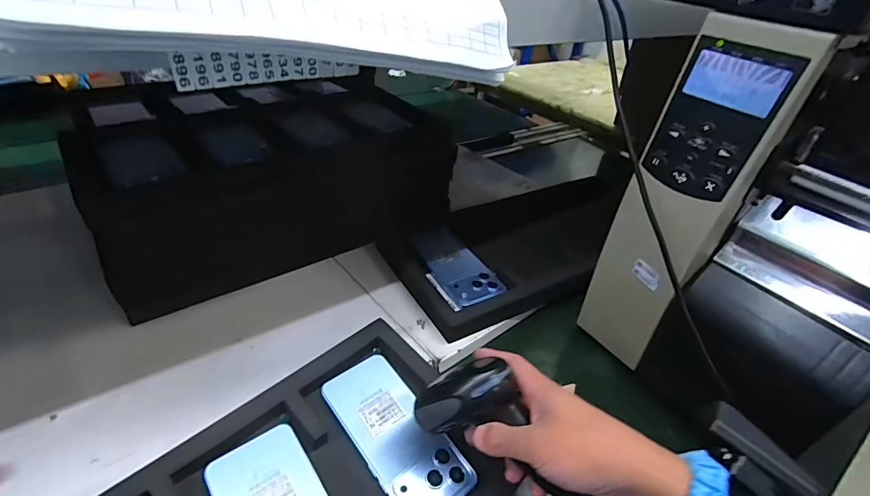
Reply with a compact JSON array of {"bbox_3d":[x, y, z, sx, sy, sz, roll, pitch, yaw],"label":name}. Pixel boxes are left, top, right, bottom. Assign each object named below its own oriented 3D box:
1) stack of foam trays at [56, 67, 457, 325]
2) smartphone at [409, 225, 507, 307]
[{"bbox_3d":[-0.263,-0.135,0.687,0.474,0.152,0.386,-20,43,-31],"label":"stack of foam trays"},{"bbox_3d":[0.028,0.018,0.613,0.076,0.014,0.162,-15,41,-27],"label":"smartphone"}]

